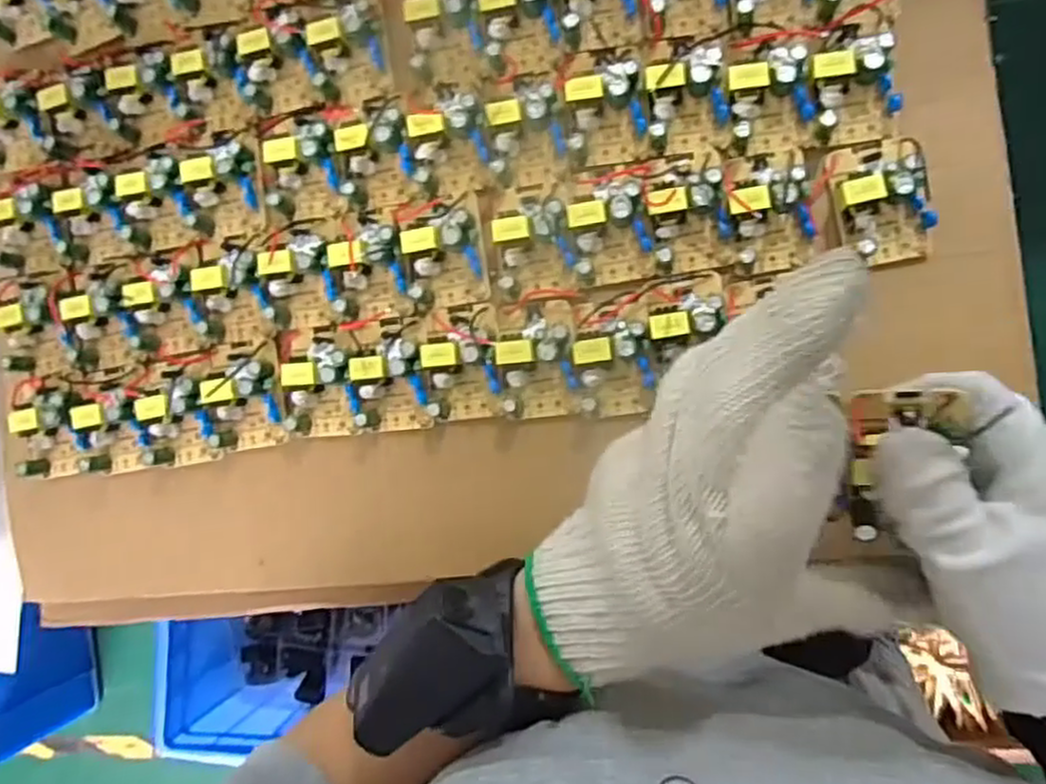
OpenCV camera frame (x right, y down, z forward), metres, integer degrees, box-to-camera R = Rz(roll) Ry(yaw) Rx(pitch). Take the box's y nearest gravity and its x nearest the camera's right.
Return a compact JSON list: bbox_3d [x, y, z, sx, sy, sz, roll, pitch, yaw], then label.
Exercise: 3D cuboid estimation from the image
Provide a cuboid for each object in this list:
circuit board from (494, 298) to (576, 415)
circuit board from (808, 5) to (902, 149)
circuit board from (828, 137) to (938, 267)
[{"bbox_3d":[0.006,-0.015,0.334,0.035,0.016,0.052,-4,88,8],"label":"circuit board"},{"bbox_3d":[0.141,-0.135,0.314,0.037,0.016,0.055,-3,89,8],"label":"circuit board"},{"bbox_3d":[0.152,-0.081,0.312,0.035,0.015,0.052,-12,87,8],"label":"circuit board"}]

